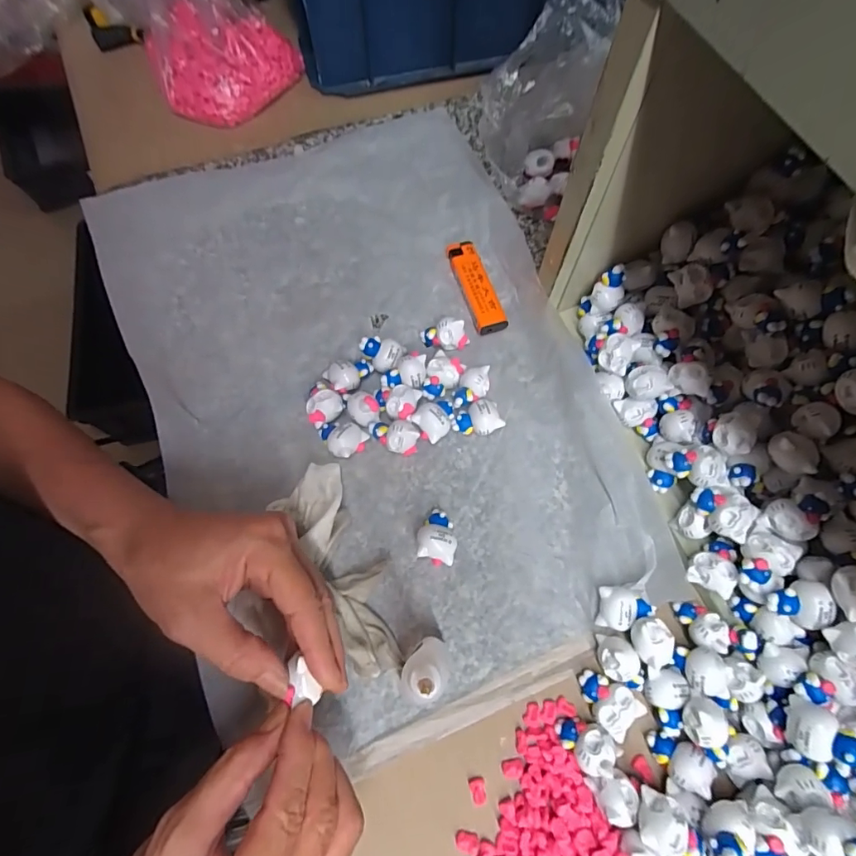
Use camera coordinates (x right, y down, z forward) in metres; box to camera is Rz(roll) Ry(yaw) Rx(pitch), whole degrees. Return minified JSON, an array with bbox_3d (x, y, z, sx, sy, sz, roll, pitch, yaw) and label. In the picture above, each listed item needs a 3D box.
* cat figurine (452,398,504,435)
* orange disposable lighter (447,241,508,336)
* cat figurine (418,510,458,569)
[{"bbox_3d":[0.035,-0.005,0.339,0.034,0.020,0.025,-26,71,-10],"label":"cat figurine"},{"bbox_3d":[0.037,-0.113,0.375,0.023,0.012,0.081,-17,70,-6],"label":"orange disposable lighter"},{"bbox_3d":[0.005,0.071,0.310,0.024,0.022,0.034,-1,69,0],"label":"cat figurine"}]

